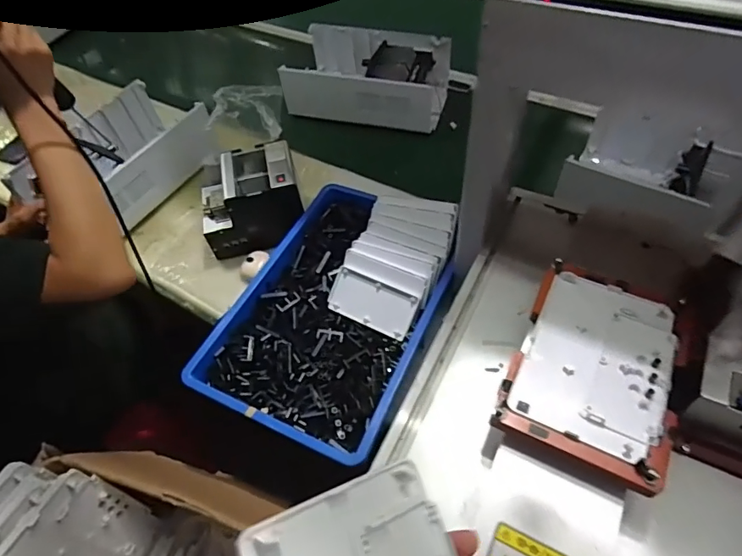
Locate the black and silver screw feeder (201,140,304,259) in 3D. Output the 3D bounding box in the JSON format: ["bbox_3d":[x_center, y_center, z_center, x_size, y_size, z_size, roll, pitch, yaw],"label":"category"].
[{"bbox_3d":[-0.219,-0.144,0.871,0.178,0.120,0.142,-14,54,-6],"label":"black and silver screw feeder"}]

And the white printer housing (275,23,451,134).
[{"bbox_3d":[-0.002,-0.463,1.115,0.351,0.123,0.202,10,55,12],"label":"white printer housing"}]

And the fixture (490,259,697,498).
[{"bbox_3d":[0.237,0.091,0.509,0.160,0.030,0.217,22,58,19],"label":"fixture"}]

